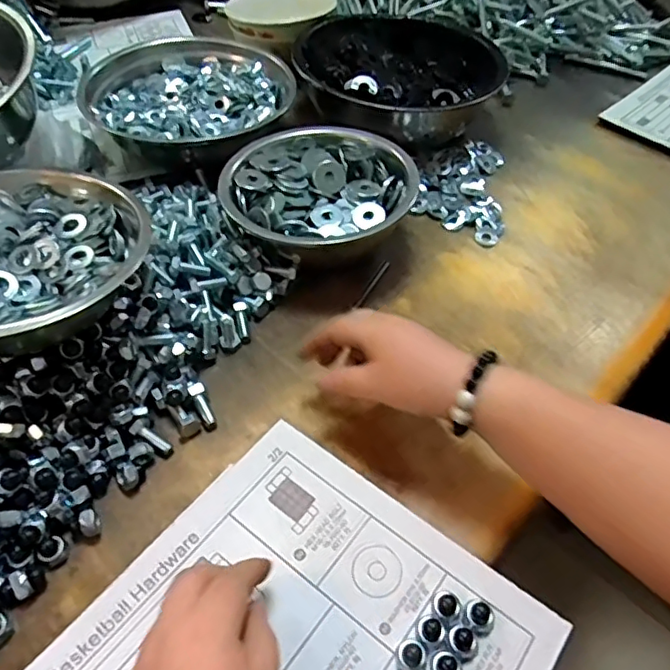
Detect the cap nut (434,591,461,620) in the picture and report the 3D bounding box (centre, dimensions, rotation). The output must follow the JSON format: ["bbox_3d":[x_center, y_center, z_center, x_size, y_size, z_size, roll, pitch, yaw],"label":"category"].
[{"bbox_3d":[0.065,0.156,0.334,0.015,0.016,0.014,2,50,-3],"label":"cap nut"}]

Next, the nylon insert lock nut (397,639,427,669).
[{"bbox_3d":[0.043,0.179,0.320,0.015,0.011,0.019,0,51,-5],"label":"nylon insert lock nut"}]

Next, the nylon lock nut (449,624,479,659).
[{"bbox_3d":[0.073,0.171,0.324,0.017,0.013,0.017,2,50,-3],"label":"nylon lock nut"}]

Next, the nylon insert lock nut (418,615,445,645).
[{"bbox_3d":[0.054,0.167,0.327,0.014,0.012,0.013,2,50,-3],"label":"nylon insert lock nut"}]

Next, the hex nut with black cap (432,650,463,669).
[{"bbox_3d":[0.062,0.182,0.315,0.018,0.012,0.016,30,55,19],"label":"hex nut with black cap"}]

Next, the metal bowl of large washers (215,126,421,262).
[{"bbox_3d":[-0.020,-0.127,0.539,0.171,0.063,0.159,2,50,-3],"label":"metal bowl of large washers"}]

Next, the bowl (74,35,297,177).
[{"bbox_3d":[-0.161,-0.259,0.634,0.189,0.059,0.206,2,50,-3],"label":"bowl"}]

